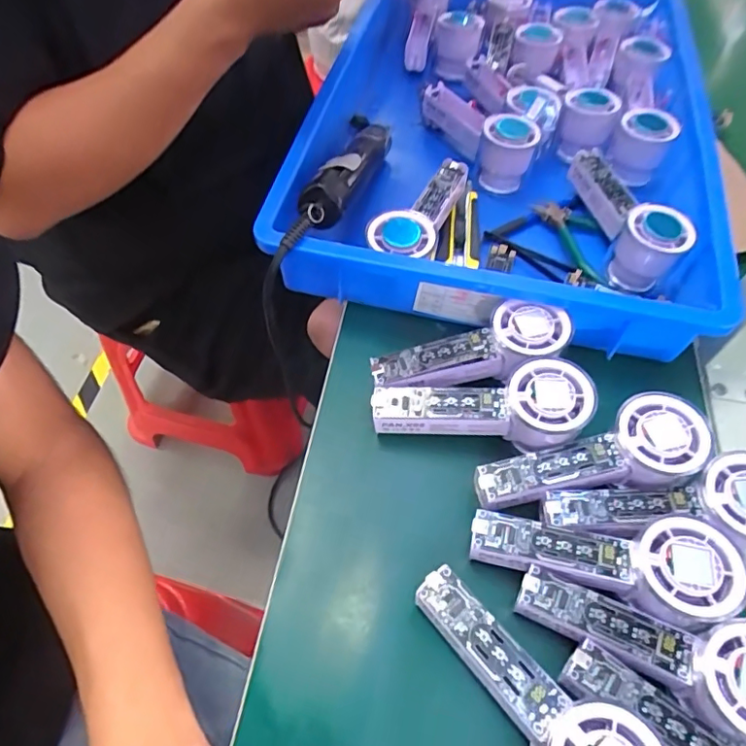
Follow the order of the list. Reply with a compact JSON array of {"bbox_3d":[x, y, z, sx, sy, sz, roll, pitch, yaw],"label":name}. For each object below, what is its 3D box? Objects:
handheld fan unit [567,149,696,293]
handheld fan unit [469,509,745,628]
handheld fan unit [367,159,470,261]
[{"bbox_3d":[0.221,-0.146,0.489,0.046,0.058,0.147,-14,58,-12],"label":"handheld fan unit"},{"bbox_3d":[0.133,0.111,0.320,0.145,0.035,0.053,9,56,3],"label":"handheld fan unit"},{"bbox_3d":[0.045,-0.142,0.473,0.054,0.033,0.155,22,50,14],"label":"handheld fan unit"}]

